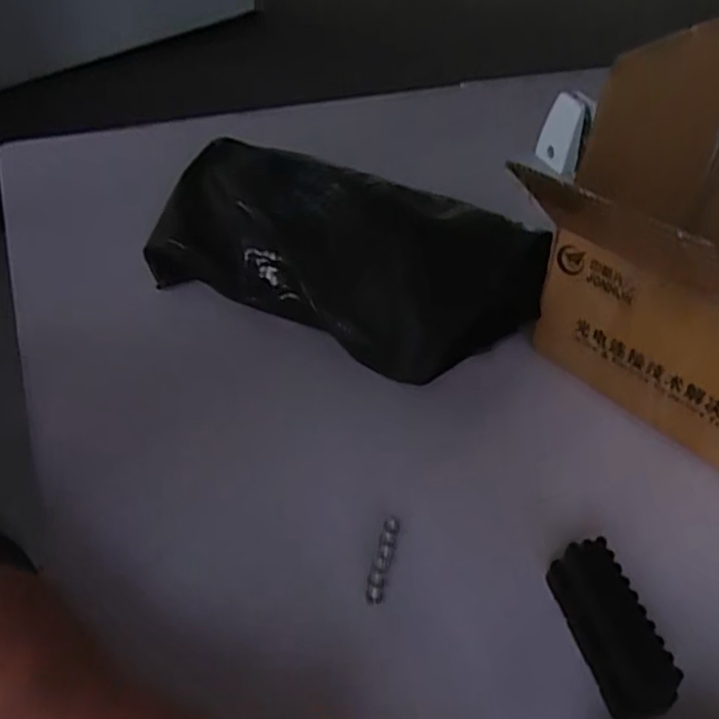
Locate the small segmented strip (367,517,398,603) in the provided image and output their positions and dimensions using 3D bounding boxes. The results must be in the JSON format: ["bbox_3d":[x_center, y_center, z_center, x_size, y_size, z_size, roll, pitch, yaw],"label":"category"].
[{"bbox_3d":[0.011,0.092,0.328,0.007,0.010,0.041,12,44,8],"label":"small segmented strip"}]

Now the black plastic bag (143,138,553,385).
[{"bbox_3d":[-0.014,-0.069,0.451,0.249,0.061,0.109,23,47,19],"label":"black plastic bag"}]

